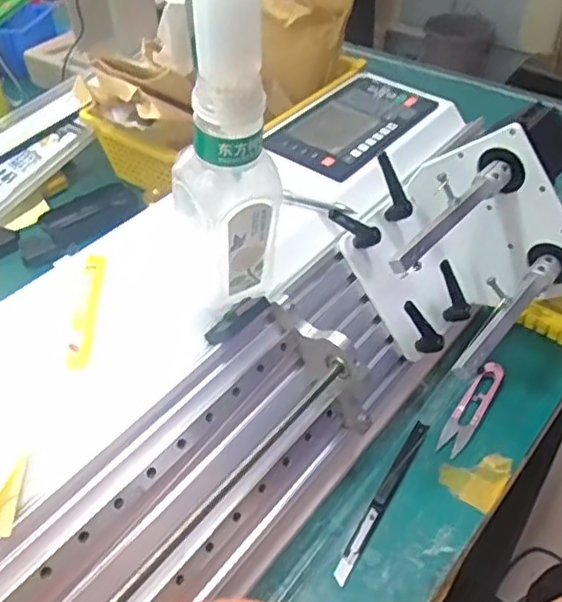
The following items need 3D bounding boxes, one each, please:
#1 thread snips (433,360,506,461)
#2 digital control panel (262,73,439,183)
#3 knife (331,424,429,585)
[{"bbox_3d":[0.161,0.088,0.534,0.022,0.016,0.100,26,50,27],"label":"thread snips"},{"bbox_3d":[0.071,-0.170,0.606,0.093,0.015,0.172,26,51,27],"label":"digital control panel"},{"bbox_3d":[0.078,0.146,0.481,0.012,0.004,0.149,22,49,24],"label":"knife"}]

